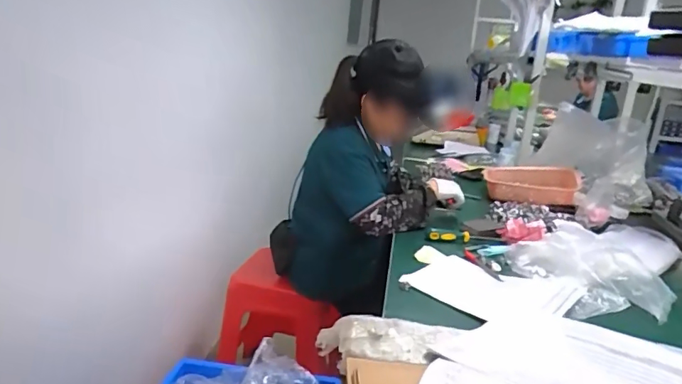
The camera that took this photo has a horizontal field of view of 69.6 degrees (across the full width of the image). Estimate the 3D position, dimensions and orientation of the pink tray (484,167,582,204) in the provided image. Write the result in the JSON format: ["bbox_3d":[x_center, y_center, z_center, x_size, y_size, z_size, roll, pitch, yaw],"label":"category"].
[{"bbox_3d":[0.595,-0.035,1.541,0.278,0.080,0.207,9,17,14],"label":"pink tray"}]

